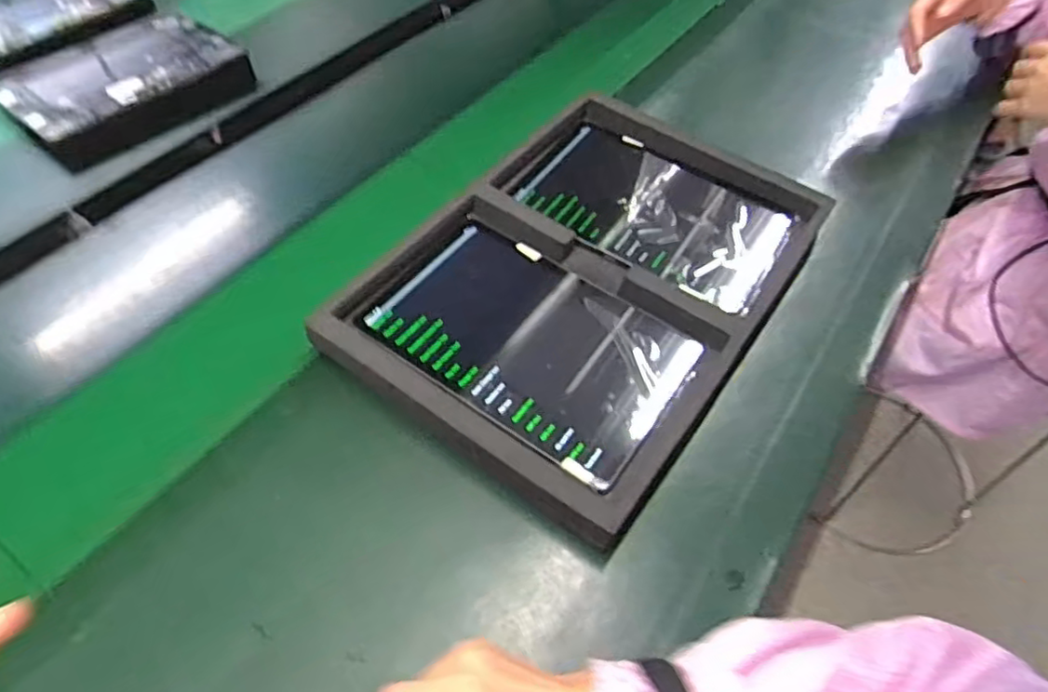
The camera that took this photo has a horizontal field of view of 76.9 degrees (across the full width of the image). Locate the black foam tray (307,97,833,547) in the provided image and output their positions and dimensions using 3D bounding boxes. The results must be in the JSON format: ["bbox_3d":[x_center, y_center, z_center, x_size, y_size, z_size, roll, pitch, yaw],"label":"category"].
[{"bbox_3d":[0.067,-0.073,0.602,0.289,0.038,0.437,30,54,20],"label":"black foam tray"}]

